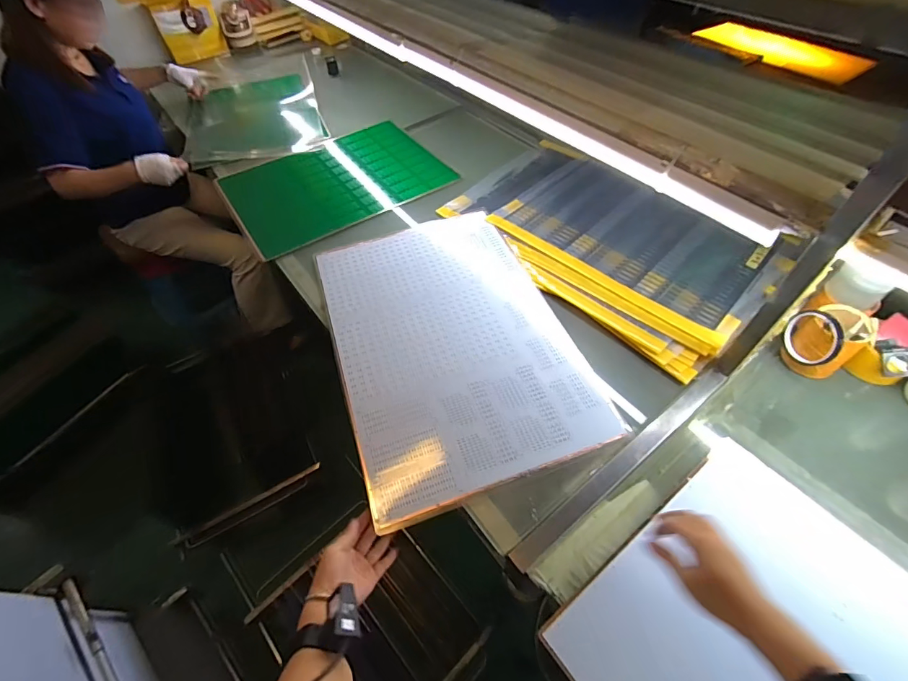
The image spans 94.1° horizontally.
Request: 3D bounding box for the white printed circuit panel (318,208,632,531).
[{"bbox_3d":[-0.015,-0.016,0.818,0.413,0.013,0.614,-17,55,-10],"label":"white printed circuit panel"}]

